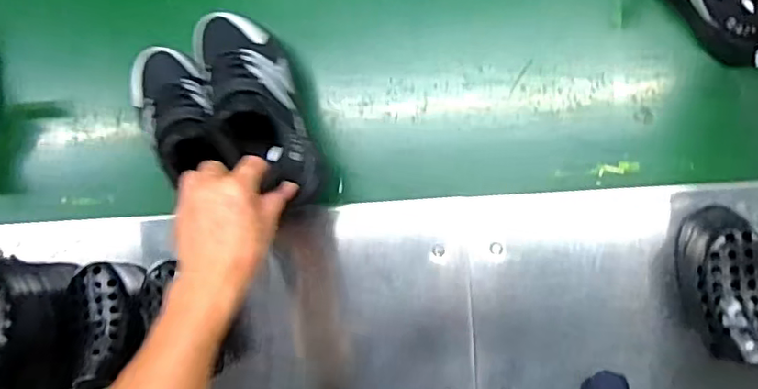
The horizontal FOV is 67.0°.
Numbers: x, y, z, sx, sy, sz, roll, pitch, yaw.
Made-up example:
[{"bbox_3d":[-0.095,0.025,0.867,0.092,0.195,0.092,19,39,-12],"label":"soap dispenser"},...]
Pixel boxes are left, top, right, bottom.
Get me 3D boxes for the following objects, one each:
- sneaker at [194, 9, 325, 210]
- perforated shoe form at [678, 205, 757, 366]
[{"bbox_3d":[-0.128,-0.101,0.562,0.076,0.108,0.212,-30,72,8],"label":"sneaker"},{"bbox_3d":[0.319,0.079,0.529,0.064,0.106,0.125,-9,89,8],"label":"perforated shoe form"}]

